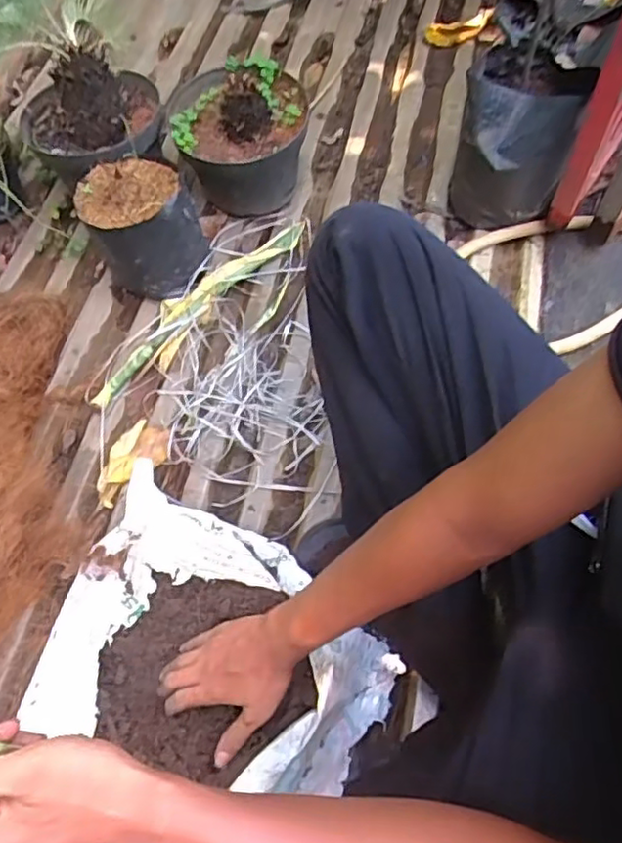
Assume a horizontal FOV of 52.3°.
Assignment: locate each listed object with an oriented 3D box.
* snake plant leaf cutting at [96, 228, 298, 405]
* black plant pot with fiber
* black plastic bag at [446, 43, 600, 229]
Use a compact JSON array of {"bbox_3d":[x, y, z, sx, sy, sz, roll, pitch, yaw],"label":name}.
[{"bbox_3d":[-0.173,-0.179,0.981,0.072,0.034,0.426,36,68,18],"label":"snake plant leaf cutting"},{"bbox_3d":[-0.247,-0.283,0.964,0.164,0.167,0.141,-19,63,-9],"label":"black plant pot with fiber"},{"bbox_3d":[0.313,-0.435,0.968,0.160,0.195,0.178,19,61,9],"label":"black plastic bag"}]

